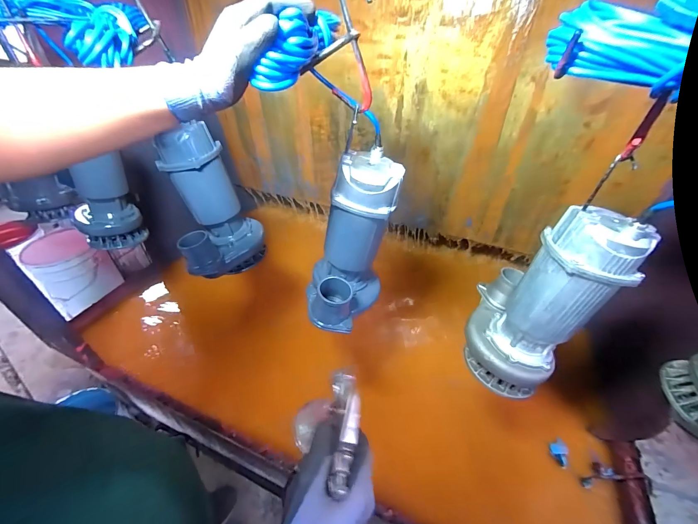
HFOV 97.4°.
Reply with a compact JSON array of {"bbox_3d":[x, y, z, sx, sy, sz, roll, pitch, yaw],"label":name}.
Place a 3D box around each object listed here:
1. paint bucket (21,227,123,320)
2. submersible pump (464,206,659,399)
[{"bbox_3d":[-1.250,0.042,1.403,0.278,0.273,0.262,31,48,30],"label":"paint bucket"},{"bbox_3d":[0.361,0.068,0.595,0.198,0.366,0.215,29,48,29],"label":"submersible pump"}]

